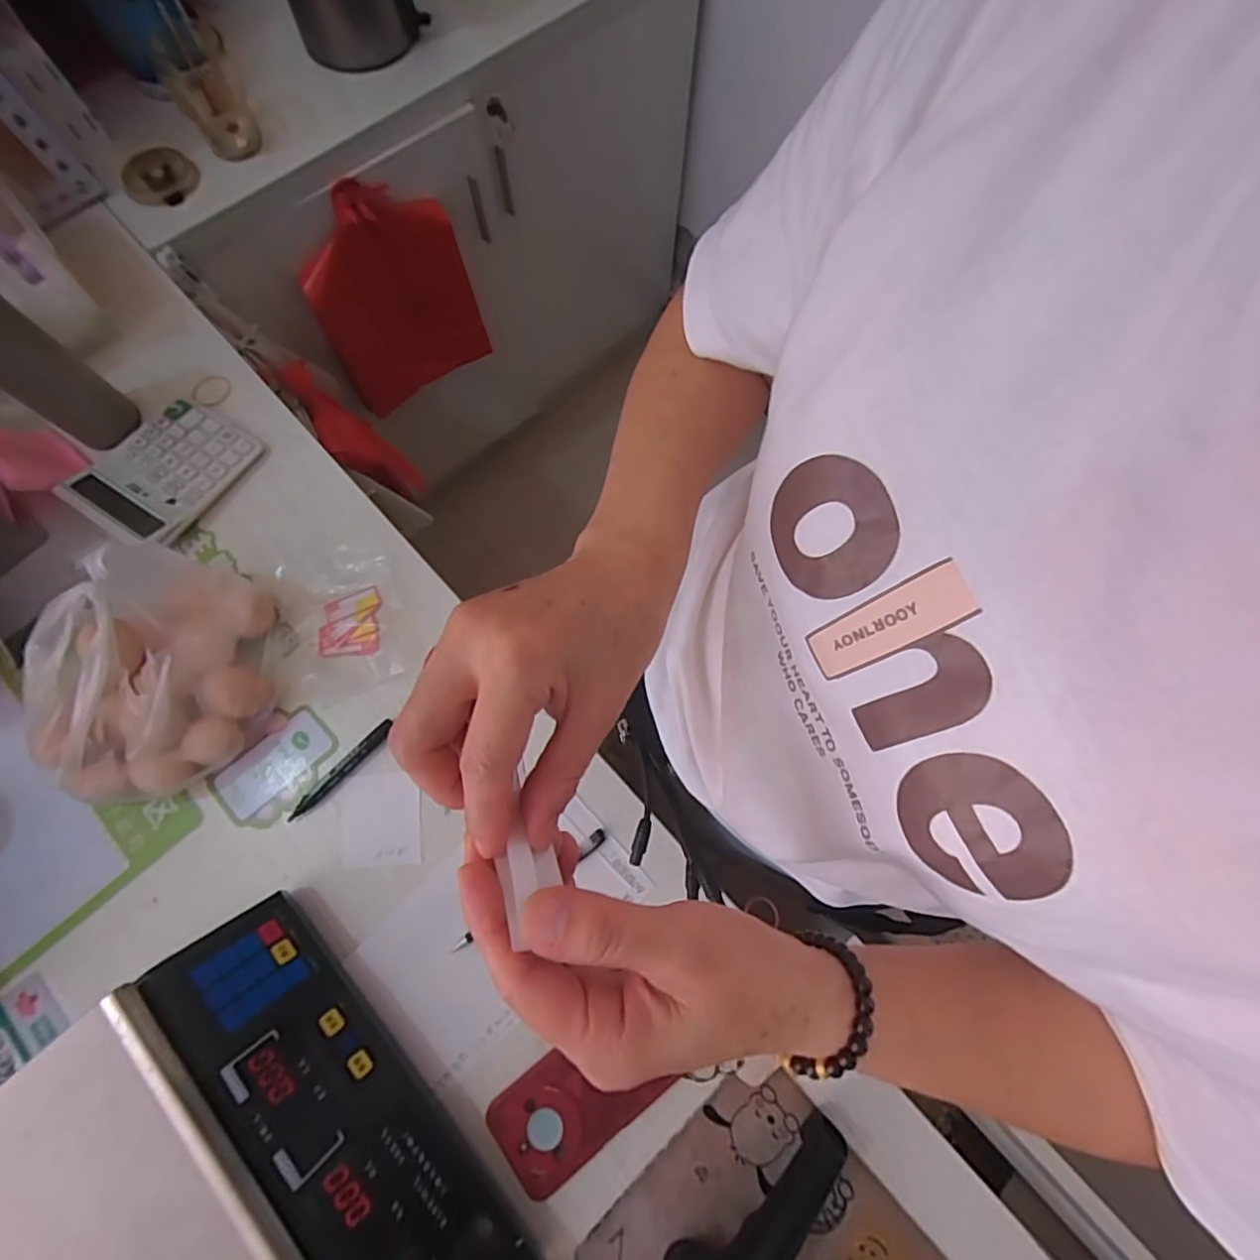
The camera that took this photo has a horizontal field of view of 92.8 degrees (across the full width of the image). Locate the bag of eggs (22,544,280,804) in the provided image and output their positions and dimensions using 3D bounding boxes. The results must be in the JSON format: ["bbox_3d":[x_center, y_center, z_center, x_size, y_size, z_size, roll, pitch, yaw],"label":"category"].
[{"bbox_3d":[-0.405,0.033,0.490,0.139,0.155,0.208,5,74,0],"label":"bag of eggs"}]

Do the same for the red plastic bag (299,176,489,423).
[{"bbox_3d":[-0.369,-0.525,0.968,0.266,0.327,0.044,-40,79,-12],"label":"red plastic bag"}]

